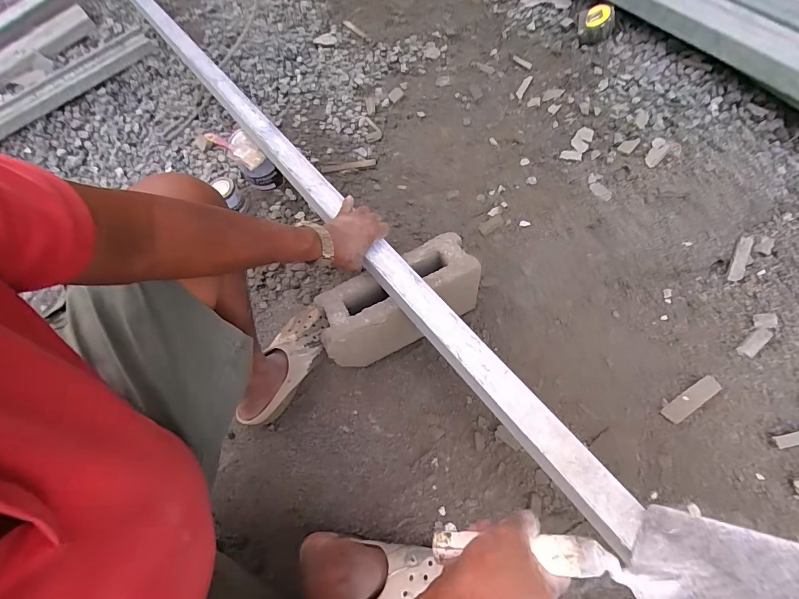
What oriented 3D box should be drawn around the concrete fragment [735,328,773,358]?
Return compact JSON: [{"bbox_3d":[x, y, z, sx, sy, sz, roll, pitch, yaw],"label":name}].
[{"bbox_3d":[0.638,0.078,0.678,0.073,0.012,0.025,-35,63,-14],"label":"concrete fragment"}]

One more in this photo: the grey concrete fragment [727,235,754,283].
[{"bbox_3d":[0.679,-0.080,0.749,0.026,0.005,0.093,18,91,14],"label":"grey concrete fragment"}]

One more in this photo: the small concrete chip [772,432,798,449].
[{"bbox_3d":[0.638,0.223,0.604,0.060,0.010,0.020,-13,60,-1],"label":"small concrete chip"}]

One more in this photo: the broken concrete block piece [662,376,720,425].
[{"bbox_3d":[0.502,0.172,0.647,0.108,0.007,0.033,-33,78,-6],"label":"broken concrete block piece"}]

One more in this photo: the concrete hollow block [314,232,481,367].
[{"bbox_3d":[-0.005,0.014,0.731,0.302,0.186,0.099,-25,61,-8],"label":"concrete hollow block"}]

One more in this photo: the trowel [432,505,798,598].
[{"bbox_3d":[0.212,0.257,0.350,0.353,0.068,0.112,-6,59,20],"label":"trowel"}]

